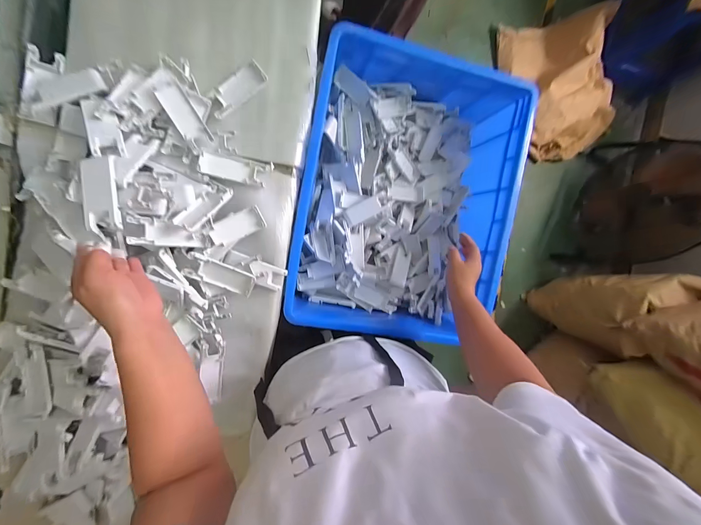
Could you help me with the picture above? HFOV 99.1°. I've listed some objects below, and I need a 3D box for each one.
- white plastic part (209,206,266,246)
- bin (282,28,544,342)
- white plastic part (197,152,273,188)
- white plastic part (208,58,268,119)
[{"bbox_3d":[-0.182,-0.059,0.481,0.084,0.014,0.037,-31,98,-19],"label":"white plastic part"},{"bbox_3d":[0.105,-0.115,0.637,0.404,0.186,0.538,9,92,-9],"label":"bin"},{"bbox_3d":[-0.184,-0.152,0.484,0.108,0.009,0.043,5,76,-16],"label":"white plastic part"},{"bbox_3d":[-0.185,-0.281,0.485,0.102,0.012,0.039,-41,99,-4],"label":"white plastic part"}]

